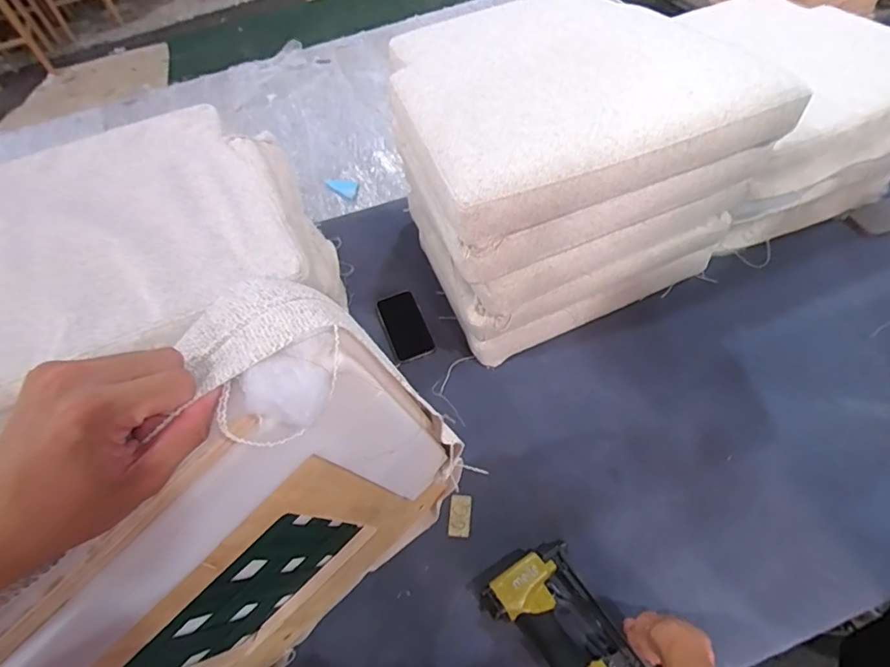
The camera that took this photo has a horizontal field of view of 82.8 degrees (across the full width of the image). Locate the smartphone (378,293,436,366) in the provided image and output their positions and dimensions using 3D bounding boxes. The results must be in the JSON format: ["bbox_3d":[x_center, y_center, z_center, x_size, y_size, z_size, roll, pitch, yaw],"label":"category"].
[{"bbox_3d":[-0.079,-0.016,0.992,0.079,0.006,0.166,-20,56,-7],"label":"smartphone"}]

